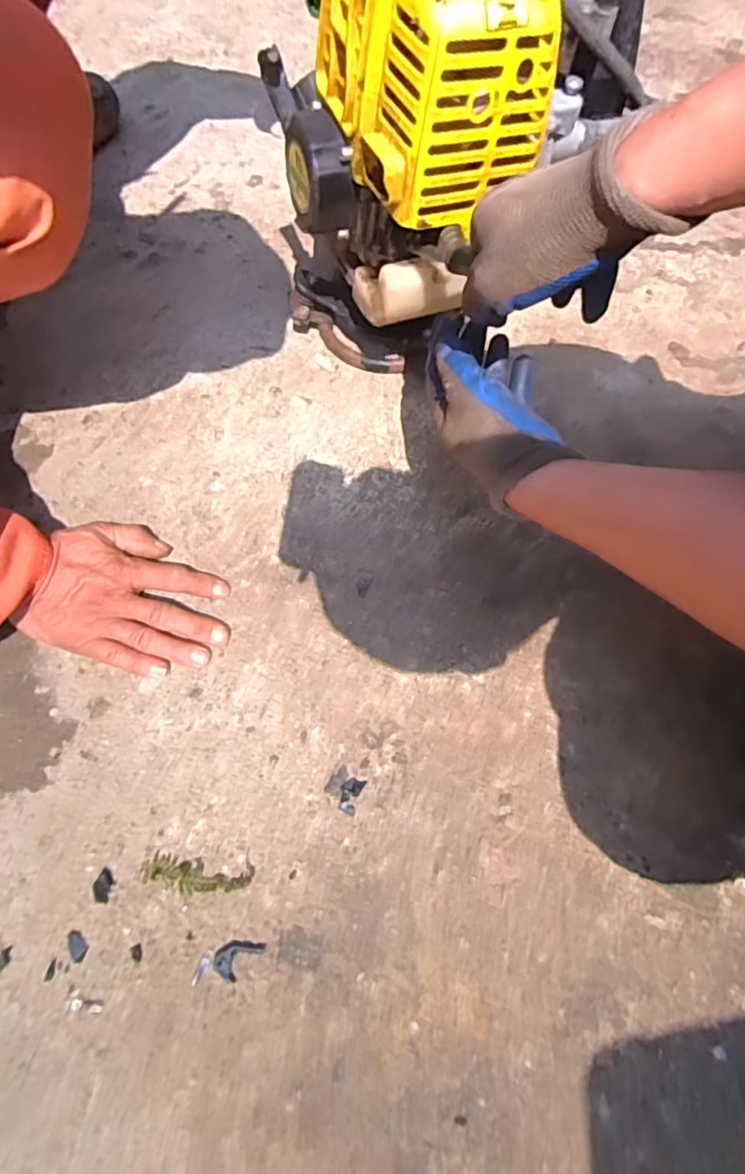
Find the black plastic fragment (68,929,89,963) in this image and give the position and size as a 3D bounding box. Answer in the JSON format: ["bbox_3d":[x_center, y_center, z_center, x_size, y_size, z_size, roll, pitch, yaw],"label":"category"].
[{"bbox_3d":[-0.207,0.251,0.392,0.012,0.004,0.021,-28,72,-10],"label":"black plastic fragment"}]

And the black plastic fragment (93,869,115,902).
[{"bbox_3d":[-0.196,0.217,0.407,0.014,0.004,0.021,11,69,4],"label":"black plastic fragment"}]

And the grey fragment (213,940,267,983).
[{"bbox_3d":[-0.094,0.258,0.393,0.032,0.006,0.023,-42,74,-14],"label":"grey fragment"}]

